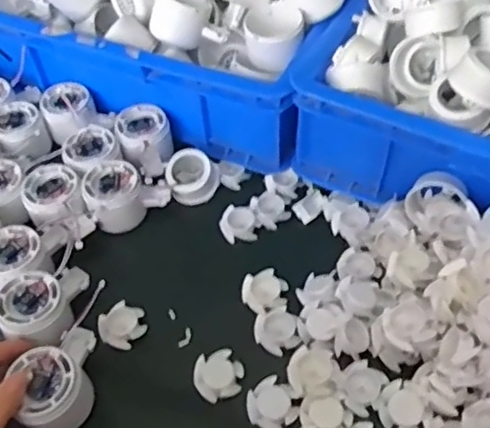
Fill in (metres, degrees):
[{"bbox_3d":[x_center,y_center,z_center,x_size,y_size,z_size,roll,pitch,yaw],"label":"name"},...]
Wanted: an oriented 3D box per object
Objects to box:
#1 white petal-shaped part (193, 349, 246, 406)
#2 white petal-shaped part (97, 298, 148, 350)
[{"bbox_3d":[-0.022,0.134,0.492,0.041,0.012,0.038,-2,51,3],"label":"white petal-shaped part"},{"bbox_3d":[-0.108,0.100,0.527,0.036,0.017,0.040,31,60,25],"label":"white petal-shaped part"}]

